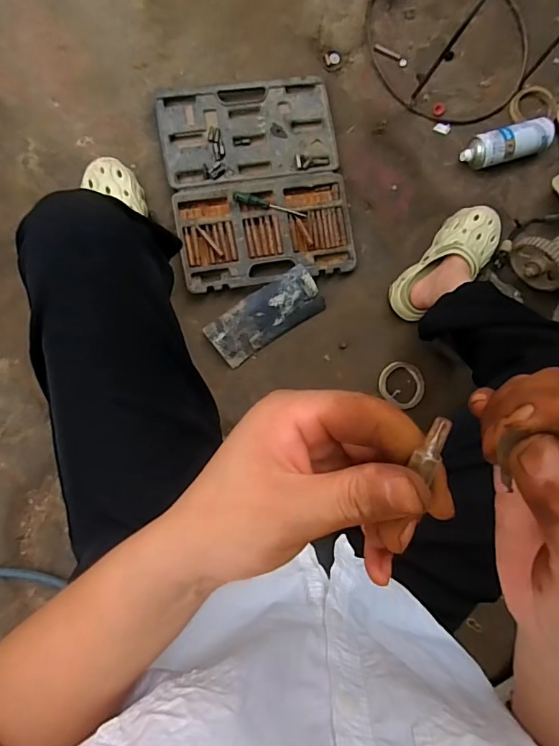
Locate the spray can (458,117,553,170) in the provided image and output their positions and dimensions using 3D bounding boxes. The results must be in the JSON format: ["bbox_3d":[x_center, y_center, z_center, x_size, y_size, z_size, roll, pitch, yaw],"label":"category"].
[{"bbox_3d":[0.464,-0.464,0.951,0.181,0.066,0.067,-19,91,-6],"label":"spray can"}]

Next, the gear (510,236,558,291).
[{"bbox_3d":[0.522,-0.217,0.922,0.038,0.101,0.115,-44,94,-5],"label":"gear"}]

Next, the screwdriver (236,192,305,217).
[{"bbox_3d":[-0.018,-0.322,0.891,0.142,0.019,0.018,12,88,-6],"label":"screwdriver"}]

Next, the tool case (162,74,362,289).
[{"bbox_3d":[-0.043,-0.371,0.912,0.339,0.036,0.388,-10,90,-6],"label":"tool case"}]

